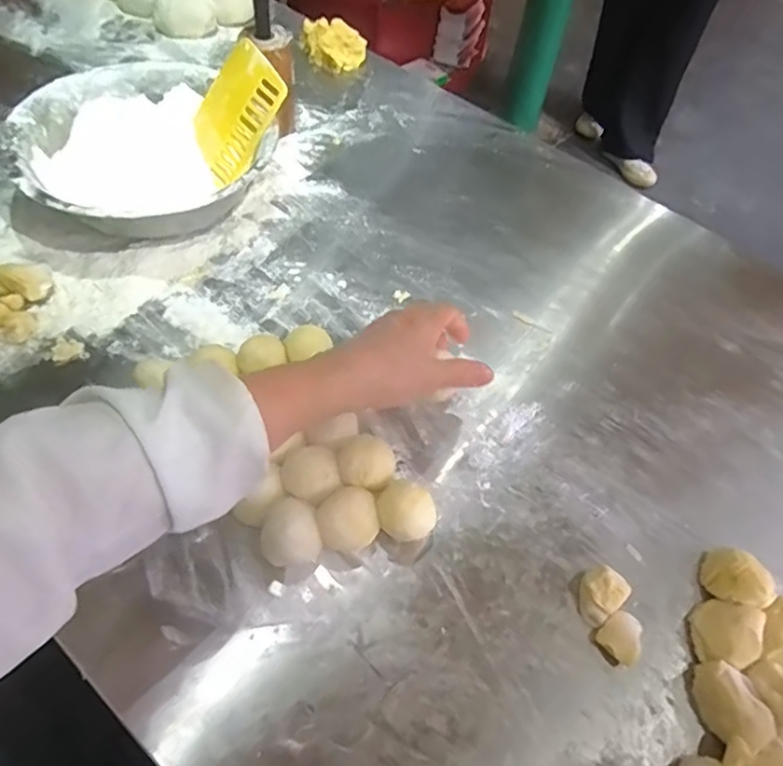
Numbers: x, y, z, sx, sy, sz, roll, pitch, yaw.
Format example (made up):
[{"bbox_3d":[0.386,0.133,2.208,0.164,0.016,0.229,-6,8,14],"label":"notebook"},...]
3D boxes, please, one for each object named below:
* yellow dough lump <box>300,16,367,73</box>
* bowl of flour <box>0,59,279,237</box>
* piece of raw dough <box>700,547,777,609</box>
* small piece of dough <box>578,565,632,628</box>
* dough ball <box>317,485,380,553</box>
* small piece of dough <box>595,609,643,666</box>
[{"bbox_3d":[-0.087,-0.509,0.902,0.094,0.046,0.076,-1,56,-5],"label":"yellow dough lump"},{"bbox_3d":[-0.284,-0.251,0.685,0.250,0.085,0.271,2,55,-3],"label":"bowl of flour"},{"bbox_3d":[0.278,0.159,0.483,0.047,0.031,0.039,28,58,15],"label":"piece of raw dough"},{"bbox_3d":[0.164,0.167,0.474,0.032,0.029,0.039,40,62,21],"label":"small piece of dough"},{"bbox_3d":[-0.034,0.109,0.478,0.047,0.052,0.044,2,55,-3],"label":"dough ball"},{"bbox_3d":[0.177,0.195,0.462,0.035,0.018,0.030,-37,66,-25],"label":"small piece of dough"}]

